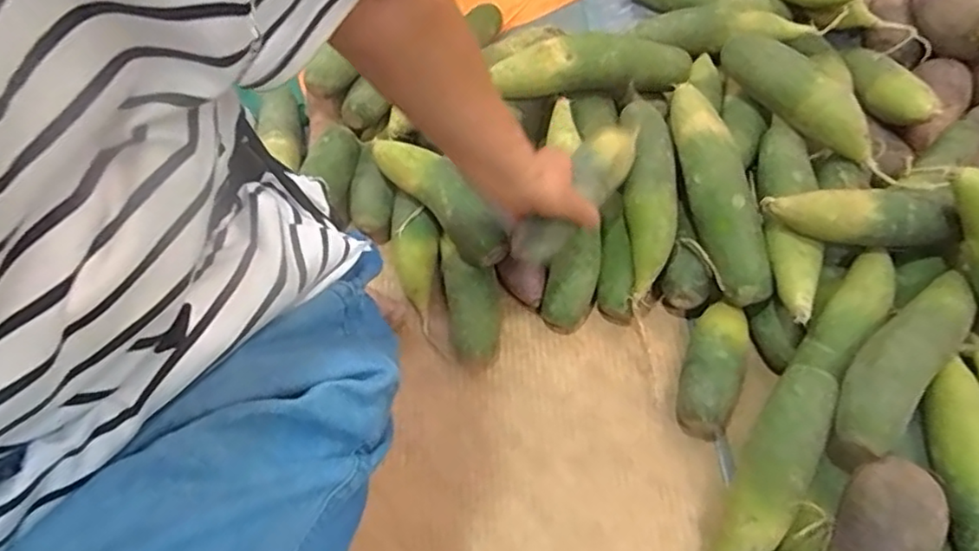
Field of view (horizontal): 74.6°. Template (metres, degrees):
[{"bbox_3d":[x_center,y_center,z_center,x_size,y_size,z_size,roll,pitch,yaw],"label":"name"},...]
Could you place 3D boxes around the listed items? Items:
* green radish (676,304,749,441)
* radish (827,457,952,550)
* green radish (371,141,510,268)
[{"bbox_3d":[0.217,0.091,0.632,0.056,0.058,0.125,15,63,12],"label":"green radish"},{"bbox_3d":[0.303,0.212,0.502,0.064,0.071,0.126,23,65,17],"label":"radish"},{"bbox_3d":[-0.059,-0.088,0.687,0.045,0.061,0.190,-42,65,-17],"label":"green radish"}]

